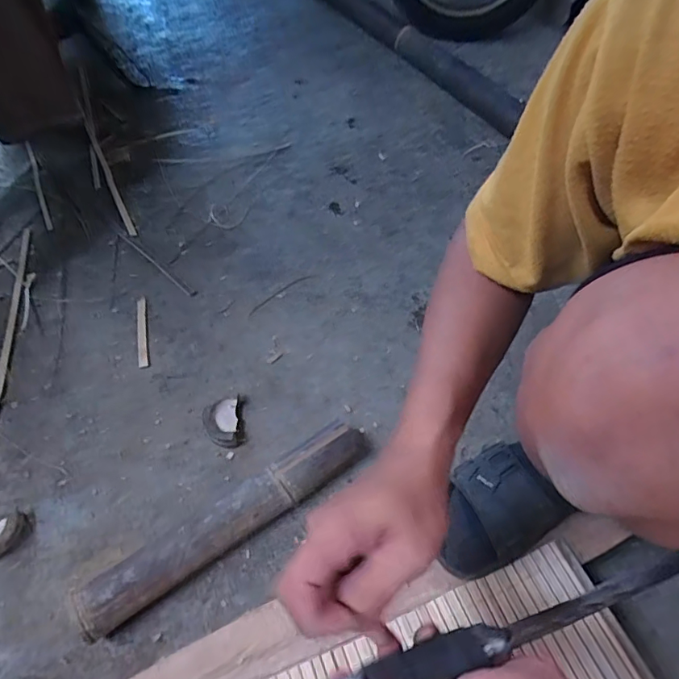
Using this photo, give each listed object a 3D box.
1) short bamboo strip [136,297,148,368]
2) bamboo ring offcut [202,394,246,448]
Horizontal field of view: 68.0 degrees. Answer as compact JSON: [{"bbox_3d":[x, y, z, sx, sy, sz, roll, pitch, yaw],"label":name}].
[{"bbox_3d":[-0.332,-0.016,0.843,0.016,0.008,0.144,-12,53,-7],"label":"short bamboo strip"},{"bbox_3d":[-0.166,0.115,0.728,0.056,0.039,0.078,-12,53,-7],"label":"bamboo ring offcut"}]

